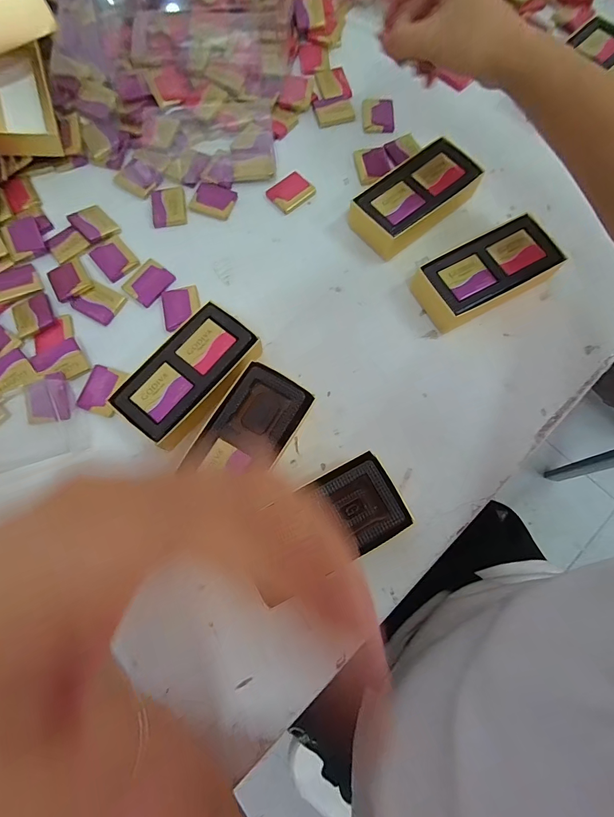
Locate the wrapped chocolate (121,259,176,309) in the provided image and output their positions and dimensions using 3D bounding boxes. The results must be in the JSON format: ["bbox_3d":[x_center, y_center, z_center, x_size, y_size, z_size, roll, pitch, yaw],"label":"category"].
[{"bbox_3d":[-0.145,-0.116,0.337,0.034,0.004,0.040,36,80,8],"label":"wrapped chocolate"}]

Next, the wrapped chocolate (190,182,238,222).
[{"bbox_3d":[-0.090,-0.204,0.358,0.041,0.004,0.037,17,78,4],"label":"wrapped chocolate"}]

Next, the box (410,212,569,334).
[{"bbox_3d":[0.157,-0.117,0.321,0.115,0.031,0.059,-28,79,-6],"label":"box"}]

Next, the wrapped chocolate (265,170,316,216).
[{"bbox_3d":[-0.017,-0.214,0.361,0.042,0.004,0.034,-42,81,-9],"label":"wrapped chocolate"}]

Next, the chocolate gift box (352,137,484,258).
[{"bbox_3d":[0.098,-0.193,0.341,0.117,0.030,0.062,-40,80,-9],"label":"chocolate gift box"}]

